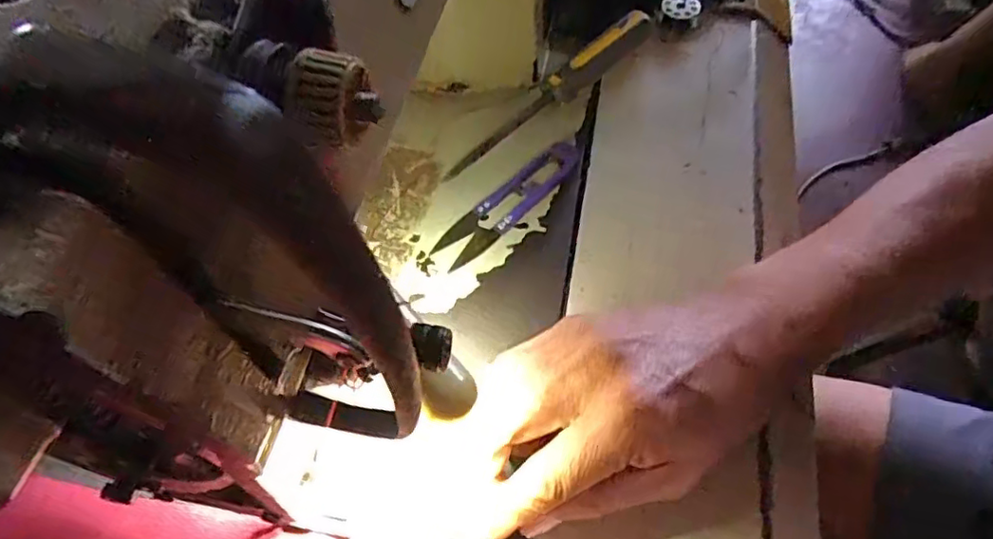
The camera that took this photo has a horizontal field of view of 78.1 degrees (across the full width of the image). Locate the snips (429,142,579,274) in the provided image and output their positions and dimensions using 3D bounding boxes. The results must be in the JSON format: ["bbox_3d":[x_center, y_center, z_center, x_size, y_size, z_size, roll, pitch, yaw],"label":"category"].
[{"bbox_3d":[0.008,-0.038,0.339,0.024,0.005,0.100,38,68,24],"label":"snips"}]

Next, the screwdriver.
[{"bbox_3d":[0.036,-0.108,0.370,0.166,0.023,0.019,-39,63,-19],"label":"screwdriver"}]

